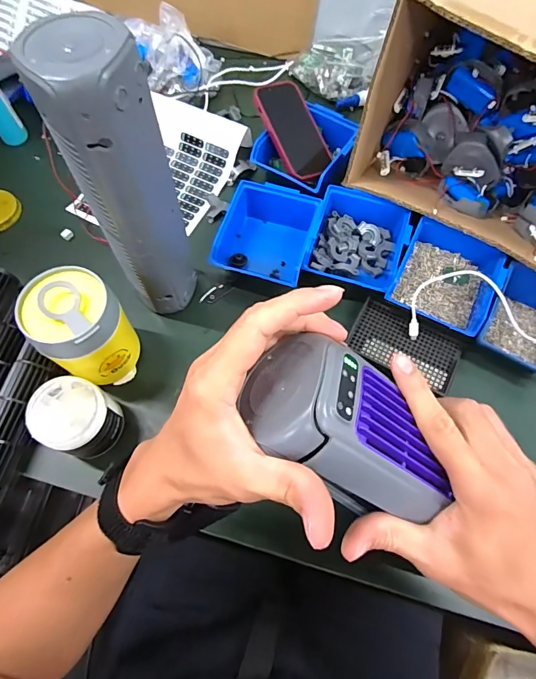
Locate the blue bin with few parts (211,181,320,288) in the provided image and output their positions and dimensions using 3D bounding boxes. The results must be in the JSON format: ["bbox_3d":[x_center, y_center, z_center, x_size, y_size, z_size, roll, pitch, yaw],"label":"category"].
[{"bbox_3d":[-0.001,-0.139,0.551,0.119,0.070,0.137,14,66,5],"label":"blue bin with few parts"}]

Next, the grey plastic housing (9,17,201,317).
[{"bbox_3d":[-0.128,-0.131,0.400,0.079,0.293,0.075,-19,68,-9],"label":"grey plastic housing"}]

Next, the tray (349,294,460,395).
[{"bbox_3d":[0.173,0.006,0.507,0.132,0.016,0.076,29,69,11],"label":"tray"}]

